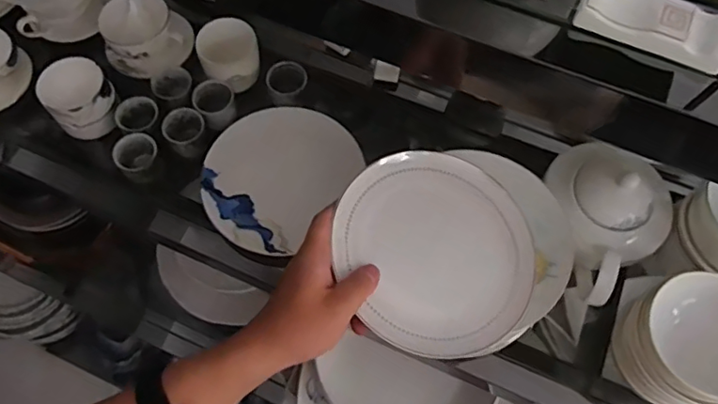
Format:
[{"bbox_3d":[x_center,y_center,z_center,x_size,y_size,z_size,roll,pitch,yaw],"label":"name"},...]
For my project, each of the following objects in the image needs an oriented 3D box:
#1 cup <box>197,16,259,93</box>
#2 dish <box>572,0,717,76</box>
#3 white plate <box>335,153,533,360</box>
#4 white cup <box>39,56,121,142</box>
[{"bbox_3d":[-0.159,-0.179,0.692,0.067,0.071,0.061,1,65,-1],"label":"cup"},{"bbox_3d":[0.169,-0.103,0.322,0.084,0.011,0.041,25,67,10],"label":"dish"},{"bbox_3d":[0.068,0.042,0.501,0.176,0.035,0.176,1,65,-1],"label":"white plate"},{"bbox_3d":[-0.330,-0.123,0.669,0.072,0.061,0.071,1,65,-1],"label":"white cup"}]

